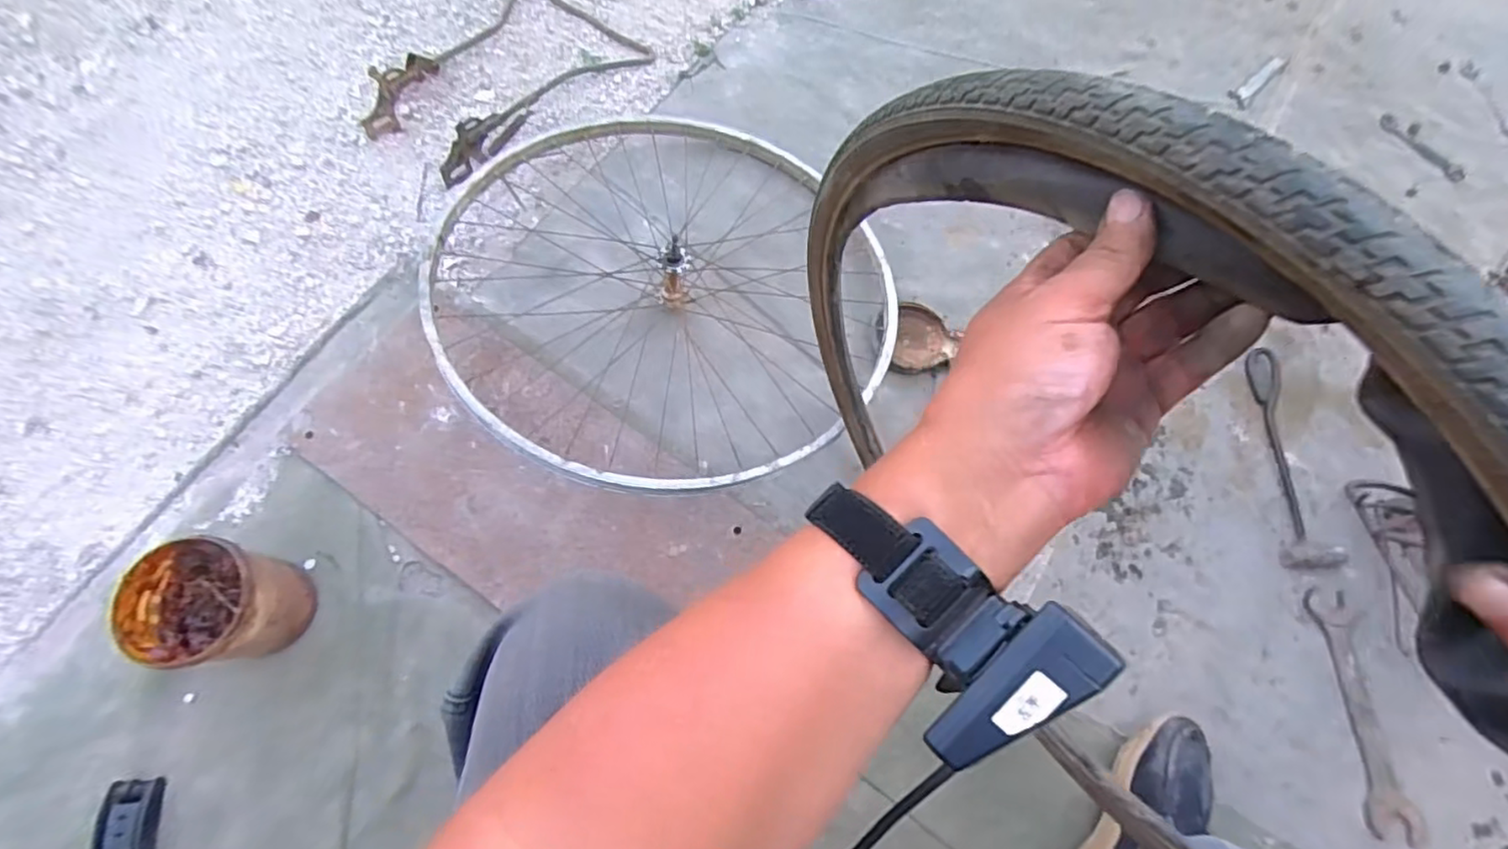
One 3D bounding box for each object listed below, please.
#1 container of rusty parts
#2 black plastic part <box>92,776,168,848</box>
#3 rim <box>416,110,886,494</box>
[{"bbox_3d":[-0.560,0.192,0.702,0.133,0.122,0.121,10,70,1],"label":"container of rusty parts"},{"bbox_3d":[-0.645,0.416,0.685,0.045,0.029,0.089,2,70,-2],"label":"black plastic part"},{"bbox_3d":[-0.119,-0.189,0.848,0.556,0.122,0.566,1,70,-2],"label":"rim"}]

